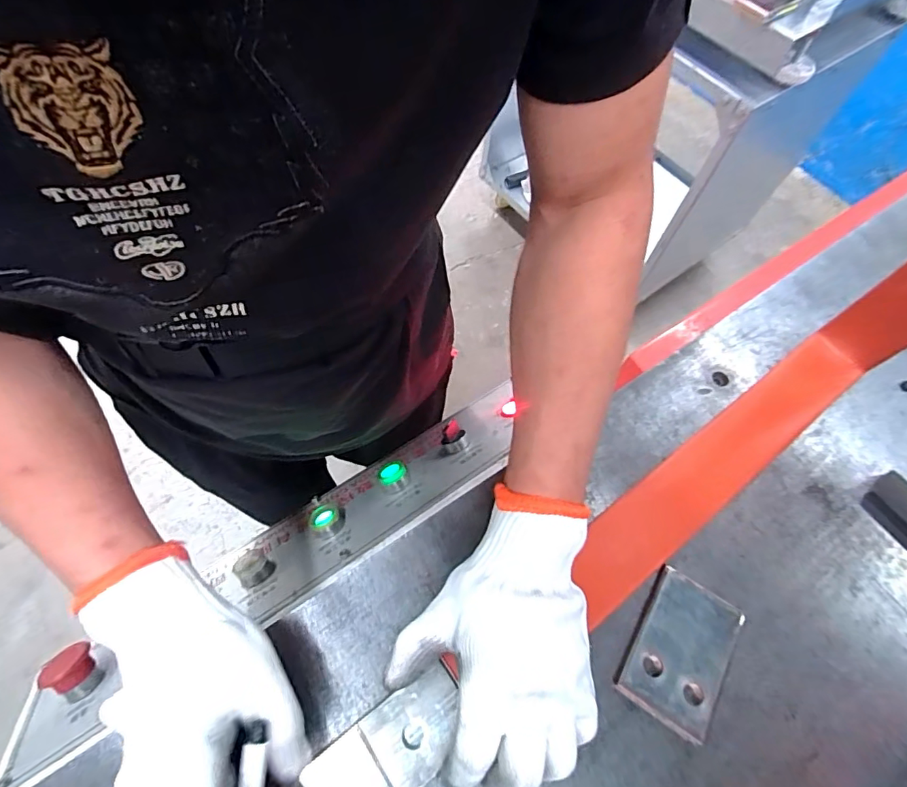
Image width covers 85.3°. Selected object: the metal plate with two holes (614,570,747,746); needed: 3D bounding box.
[{"bbox_3d":[0.150,0.168,0.323,0.058,0.011,0.088,31,65,11],"label":"metal plate with two holes"}]

